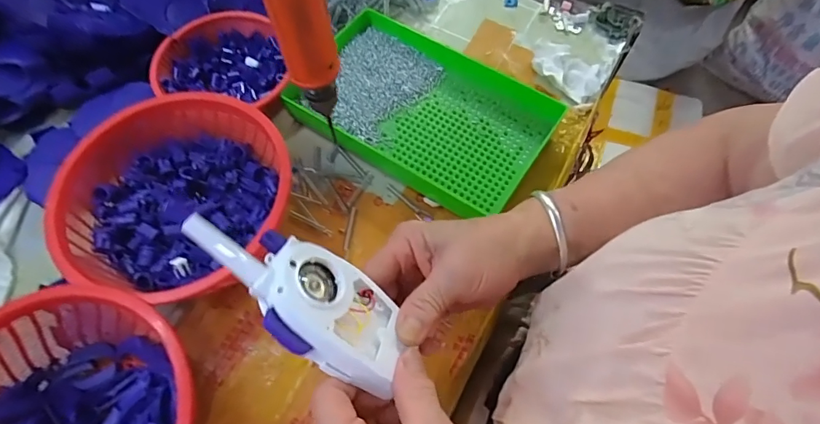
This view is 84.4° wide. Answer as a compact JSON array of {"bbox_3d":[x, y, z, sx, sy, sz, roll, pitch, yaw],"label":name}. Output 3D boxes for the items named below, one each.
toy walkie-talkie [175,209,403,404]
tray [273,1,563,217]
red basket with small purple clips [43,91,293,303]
[{"bbox_3d":[-0.064,0.048,0.265,0.138,0.030,0.062,39,45,-13],"label":"toy walkie-talkie"},{"bbox_3d":[0.009,-0.102,0.451,0.240,0.035,0.147,31,67,15],"label":"tray"},{"bbox_3d":[-0.192,-0.011,0.380,0.157,0.069,0.171,0,62,0],"label":"red basket with small purple clips"}]

